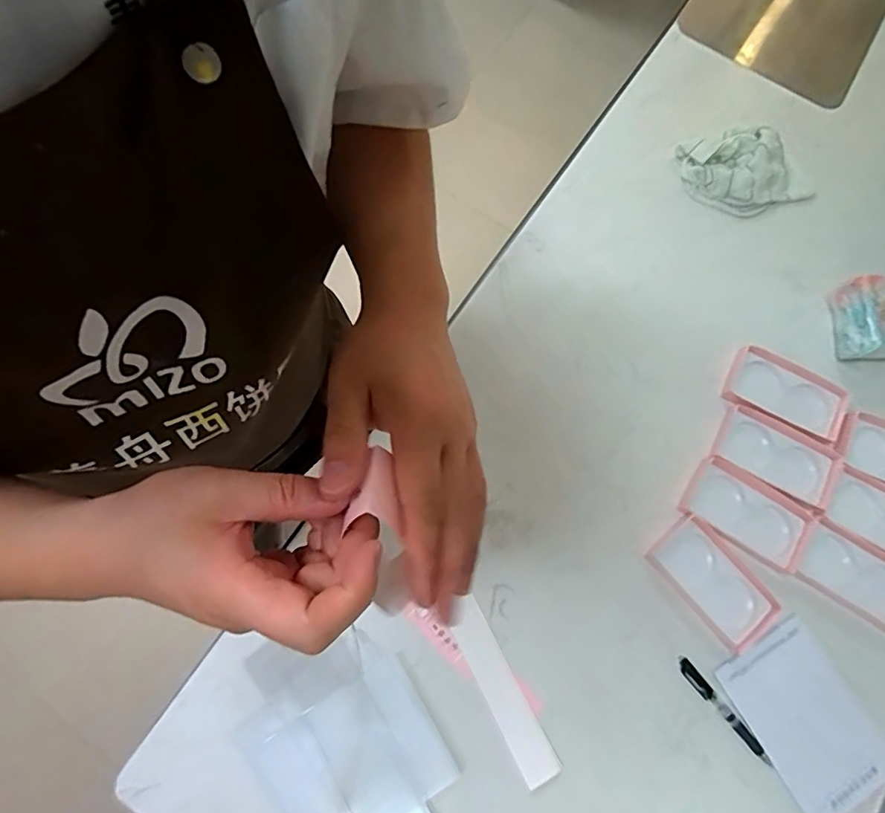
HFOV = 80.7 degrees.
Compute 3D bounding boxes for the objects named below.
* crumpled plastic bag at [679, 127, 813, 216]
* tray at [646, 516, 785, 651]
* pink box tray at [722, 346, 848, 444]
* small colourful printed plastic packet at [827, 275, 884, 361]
[{"bbox_3d":[0.435,-0.343,0.761,0.149,0.044,0.127,-14,76,-6],"label":"crumpled plastic bag"},{"bbox_3d":[0.323,0.209,0.620,0.082,0.013,0.147,-39,80,-11],"label":"tray"},{"bbox_3d":[0.451,-0.016,0.686,0.144,0.016,0.083,27,76,5],"label":"pink box tray"},{"bbox_3d":[0.599,-0.117,0.699,0.121,0.049,0.105,0,75,-2],"label":"small colourful printed plastic packet"}]

